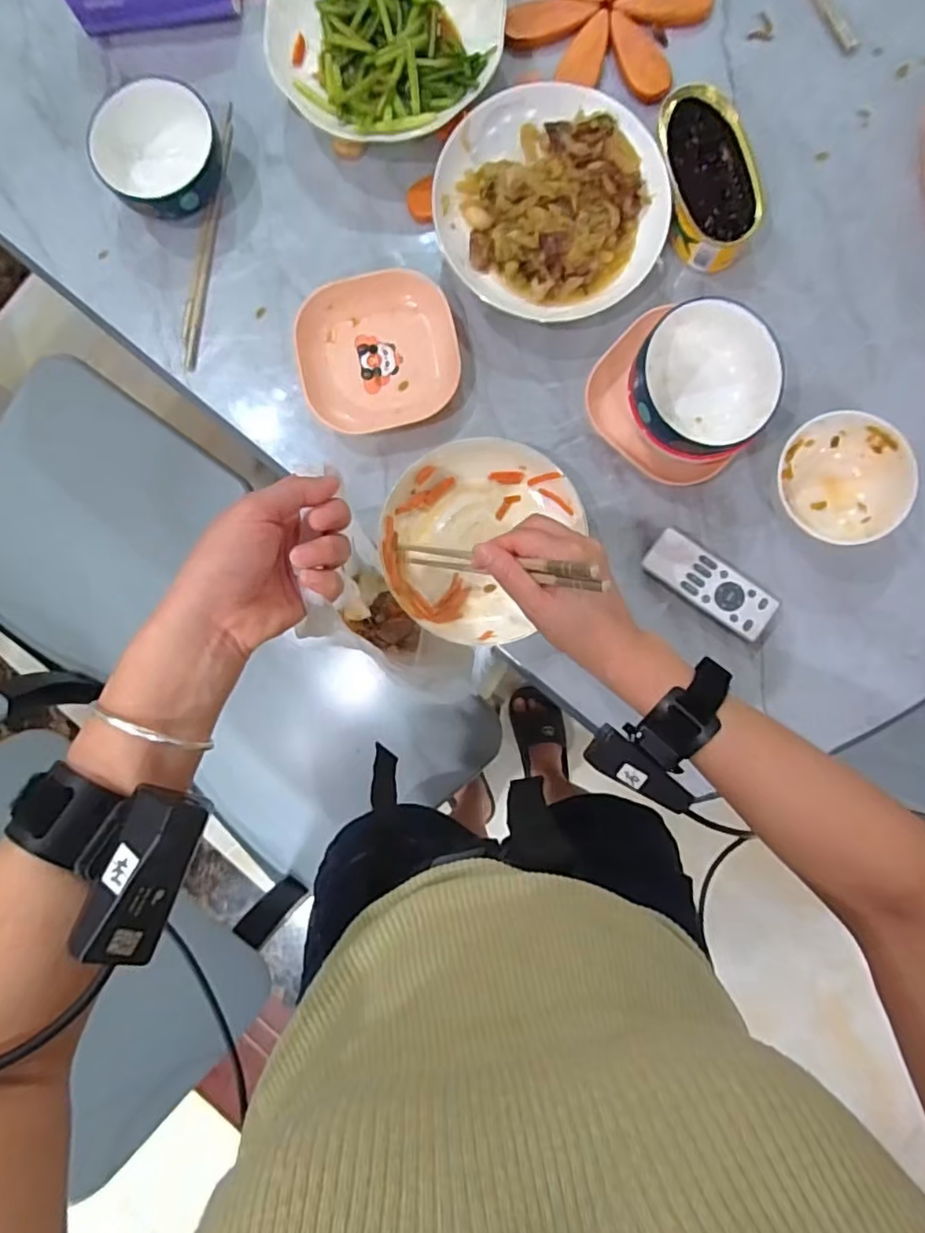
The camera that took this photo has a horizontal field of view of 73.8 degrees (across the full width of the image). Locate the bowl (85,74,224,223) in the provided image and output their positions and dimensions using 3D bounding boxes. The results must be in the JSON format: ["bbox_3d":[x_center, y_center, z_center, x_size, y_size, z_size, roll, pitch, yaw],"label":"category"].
[{"bbox_3d":[-0.272,-0.412,0.563,0.102,0.061,0.109,0,87,2],"label":"bowl"}]

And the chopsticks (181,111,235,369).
[{"bbox_3d":[-0.241,-0.356,0.579,0.018,0.004,0.252,8,87,2],"label":"chopsticks"}]

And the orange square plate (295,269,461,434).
[{"bbox_3d":[-0.077,-0.242,0.560,0.138,0.024,0.135,-13,86,1],"label":"orange square plate"}]

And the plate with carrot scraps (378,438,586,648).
[{"bbox_3d":[0.019,-0.066,0.543,0.172,0.032,0.176,0,87,2],"label":"plate with carrot scraps"}]

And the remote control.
[{"bbox_3d":[0.219,-0.028,0.545,0.119,0.021,0.045,37,88,3],"label":"remote control"}]

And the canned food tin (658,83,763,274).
[{"bbox_3d":[0.215,-0.388,0.545,0.072,0.048,0.138,-16,86,1],"label":"canned food tin"}]

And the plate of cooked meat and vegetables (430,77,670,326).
[{"bbox_3d":[0.078,-0.370,0.551,0.195,0.044,0.188,0,87,2],"label":"plate of cooked meat and vegetables"}]

